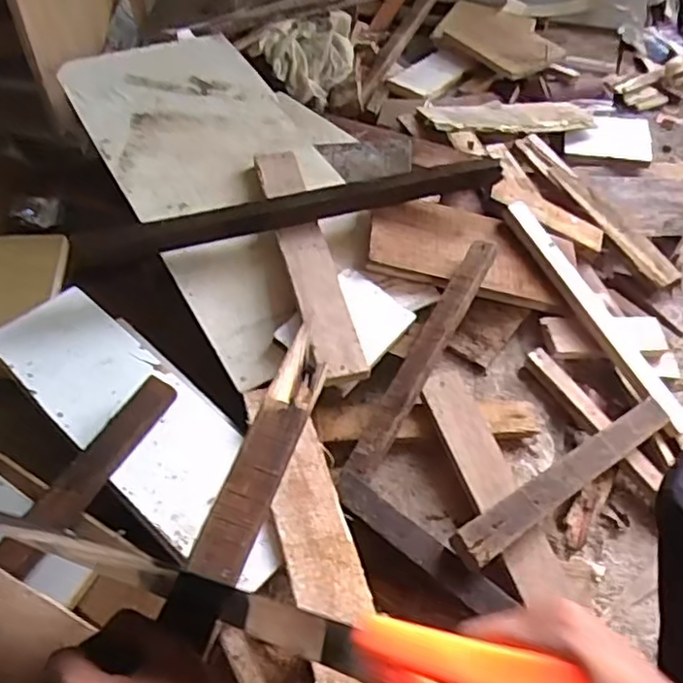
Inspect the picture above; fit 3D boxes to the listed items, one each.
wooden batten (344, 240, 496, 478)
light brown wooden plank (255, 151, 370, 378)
[{"bbox_3d":[0.094,0.010,0.729,0.030,0.023,0.316,26,69,17],"label":"wooden batten"},{"bbox_3d":[-0.040,-0.105,0.764,0.053,0.015,0.334,-13,60,-10],"label":"light brown wooden plank"}]

